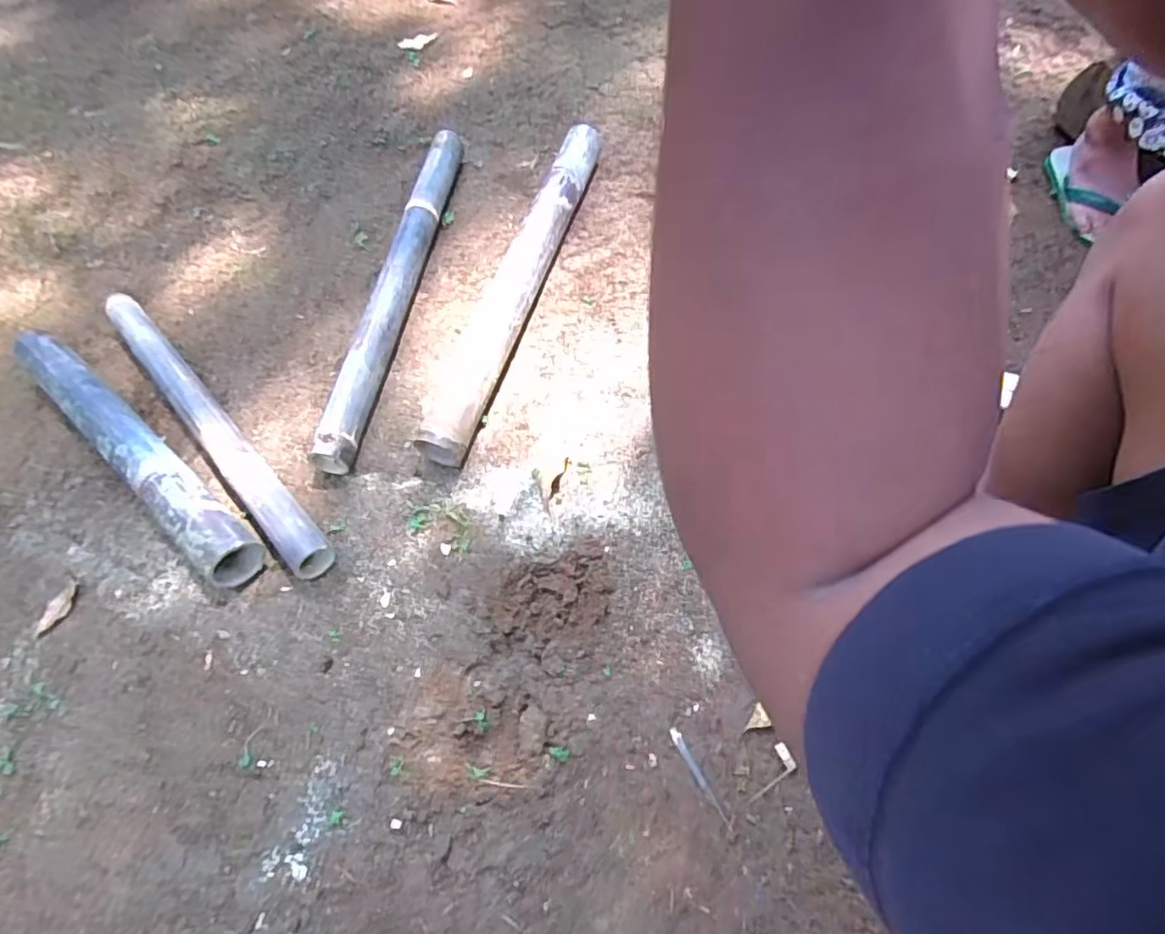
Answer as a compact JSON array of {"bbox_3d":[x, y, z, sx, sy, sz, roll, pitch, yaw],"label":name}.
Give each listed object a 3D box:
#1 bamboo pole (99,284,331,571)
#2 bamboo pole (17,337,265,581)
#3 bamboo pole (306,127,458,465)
[{"bbox_3d":[-0.557,-0.072,0.903,0.059,0.064,0.630,-41,66,-18],"label":"bamboo pole"},{"bbox_3d":[-0.647,-0.030,0.883,0.567,0.087,0.066,36,69,21],"label":"bamboo pole"},{"bbox_3d":[-0.301,-0.323,1.030,0.064,0.071,0.737,6,61,7],"label":"bamboo pole"}]

